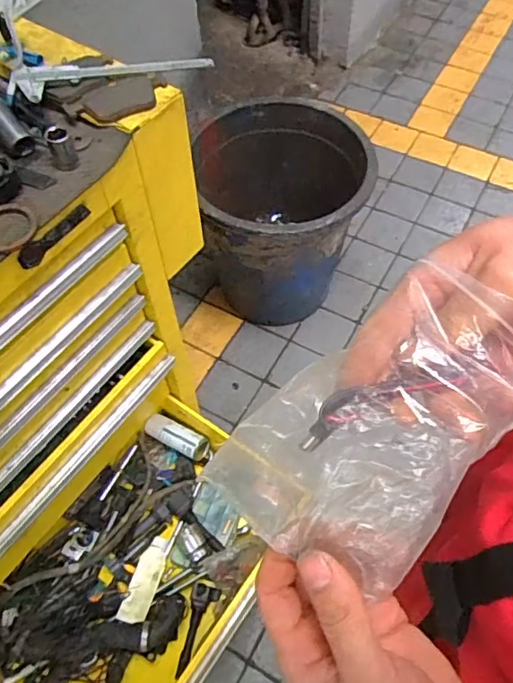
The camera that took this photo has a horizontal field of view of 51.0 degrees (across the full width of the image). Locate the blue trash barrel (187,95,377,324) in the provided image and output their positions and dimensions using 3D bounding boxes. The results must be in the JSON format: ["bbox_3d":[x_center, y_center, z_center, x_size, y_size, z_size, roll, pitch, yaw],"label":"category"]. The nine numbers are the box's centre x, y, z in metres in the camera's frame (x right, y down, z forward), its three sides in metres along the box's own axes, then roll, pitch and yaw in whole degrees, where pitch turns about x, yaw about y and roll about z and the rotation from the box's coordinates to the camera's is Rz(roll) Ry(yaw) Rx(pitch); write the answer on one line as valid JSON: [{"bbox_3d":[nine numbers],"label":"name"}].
[{"bbox_3d":[0.085,-0.327,1.505,0.435,0.485,0.468,-1,59,2],"label":"blue trash barrel"}]

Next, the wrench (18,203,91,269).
[{"bbox_3d":[-0.219,-0.116,0.587,0.007,0.028,0.098,30,64,18],"label":"wrench"}]

